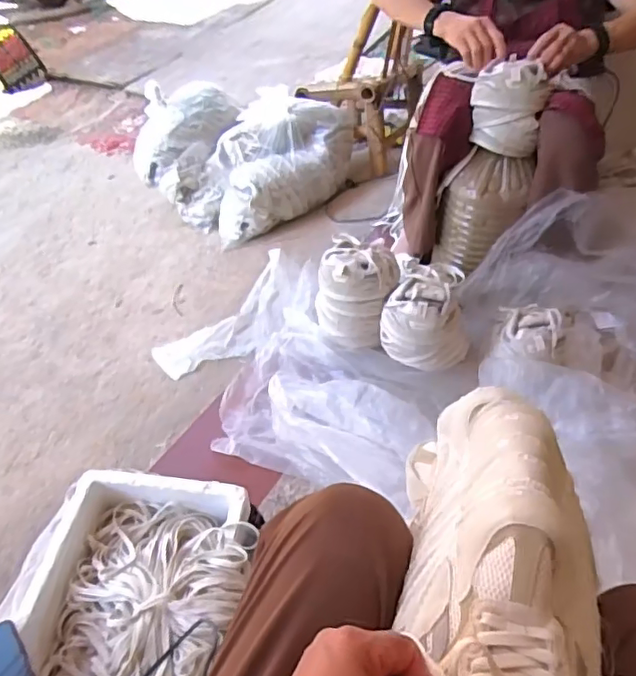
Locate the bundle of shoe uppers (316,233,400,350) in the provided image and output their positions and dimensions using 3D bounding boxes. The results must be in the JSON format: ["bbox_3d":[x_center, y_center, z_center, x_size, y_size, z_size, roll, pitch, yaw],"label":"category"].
[{"bbox_3d":[0.077,-0.080,1.147,0.147,0.232,0.134,17,48,18],"label":"bundle of shoe uppers"}]

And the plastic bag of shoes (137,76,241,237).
[{"bbox_3d":[-0.387,-0.545,1.728,0.271,0.304,0.325,2,46,4],"label":"plastic bag of shoes"}]

